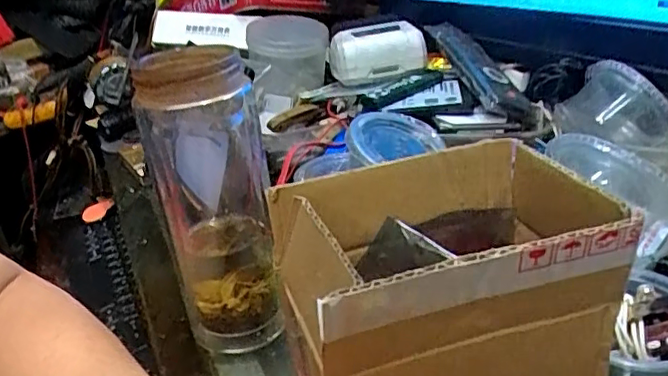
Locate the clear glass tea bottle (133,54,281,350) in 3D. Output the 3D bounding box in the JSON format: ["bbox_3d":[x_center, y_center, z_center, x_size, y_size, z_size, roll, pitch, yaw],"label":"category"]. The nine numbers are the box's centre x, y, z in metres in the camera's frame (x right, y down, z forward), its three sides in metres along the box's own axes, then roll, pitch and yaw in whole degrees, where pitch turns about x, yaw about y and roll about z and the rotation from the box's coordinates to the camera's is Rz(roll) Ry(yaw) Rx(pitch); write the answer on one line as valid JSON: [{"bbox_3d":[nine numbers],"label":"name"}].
[{"bbox_3d":[-0.069,0.009,0.336,0.061,0.174,0.051,-11,27,-9],"label":"clear glass tea bottle"}]

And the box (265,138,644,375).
[{"bbox_3d":[0.047,0.056,0.261,0.133,0.113,0.097,-11,27,-9],"label":"box"}]

